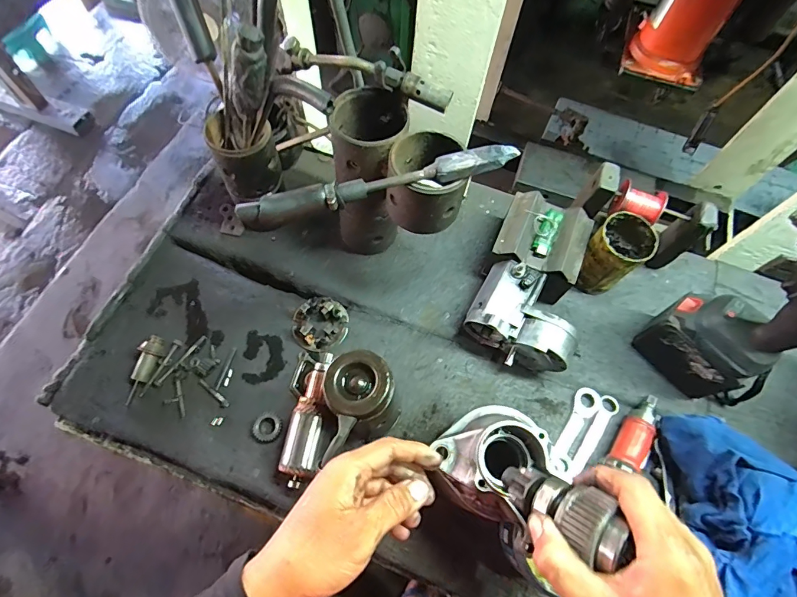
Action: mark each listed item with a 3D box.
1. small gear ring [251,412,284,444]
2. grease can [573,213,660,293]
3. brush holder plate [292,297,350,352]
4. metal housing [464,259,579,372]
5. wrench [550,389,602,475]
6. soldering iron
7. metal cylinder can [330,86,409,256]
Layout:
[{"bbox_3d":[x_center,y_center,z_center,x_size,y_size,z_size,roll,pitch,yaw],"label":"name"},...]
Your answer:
[{"bbox_3d":[-0.168,0.168,0.538,0.036,0.013,0.039,1,65,-3],"label":"small gear ring"},{"bbox_3d":[0.304,-0.060,0.603,0.072,0.115,0.086,37,69,13],"label":"grease can"},{"bbox_3d":[-0.111,0.036,0.595,0.079,0.037,0.072,1,65,-3],"label":"brush holder plate"},{"bbox_3d":[0.170,0.033,0.568,0.144,0.092,0.113,27,67,9],"label":"metal housing"},{"bbox_3d":[0.234,0.175,0.551,0.031,0.012,0.122,29,67,10],"label":"wrench"},{"bbox_3d":[-0.019,-0.114,0.414,0.277,0.036,0.025,-13,66,-9],"label":"soldering iron"},{"bbox_3d":[-0.038,-0.155,0.563,0.084,0.228,0.086,1,65,-3],"label":"metal cylinder can"}]

